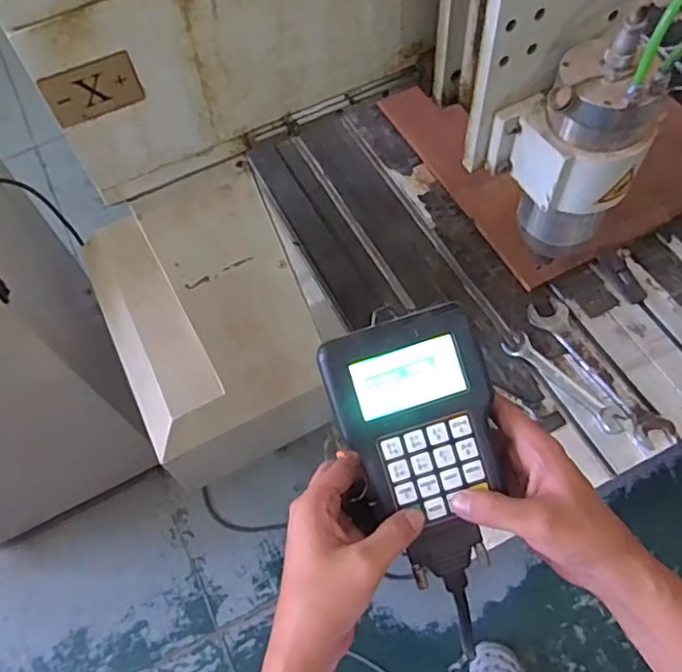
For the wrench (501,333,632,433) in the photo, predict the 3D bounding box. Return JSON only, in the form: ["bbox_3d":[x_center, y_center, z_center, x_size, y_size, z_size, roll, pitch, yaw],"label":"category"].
[{"bbox_3d":[0.309,0.061,0.839,0.037,0.005,0.187,-42,68,-18],"label":"wrench"}]

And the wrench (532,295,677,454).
[{"bbox_3d":[0.357,0.045,0.842,0.057,0.013,0.245,-28,64,-11],"label":"wrench"}]

